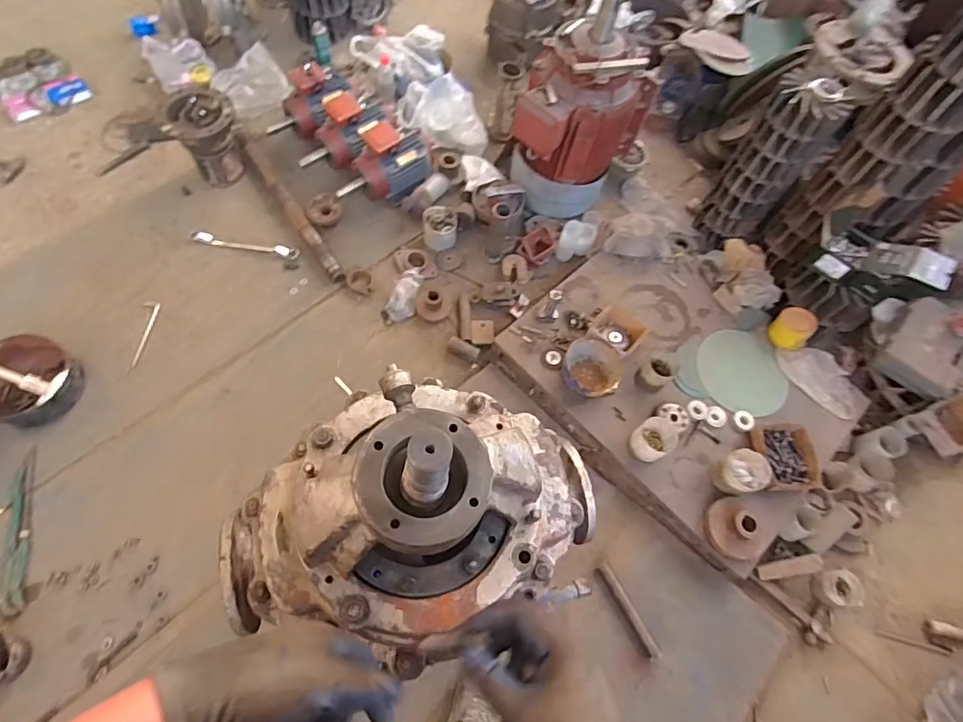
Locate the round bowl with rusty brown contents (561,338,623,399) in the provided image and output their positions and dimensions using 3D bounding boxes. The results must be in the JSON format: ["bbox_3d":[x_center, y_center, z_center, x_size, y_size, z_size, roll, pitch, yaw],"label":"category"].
[{"bbox_3d":[0.330,0.018,1.550,0.167,0.073,0.166,2,65,-4],"label":"round bowl with rusty brown contents"}]

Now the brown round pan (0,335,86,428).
[{"bbox_3d":[-1.268,0.056,1.448,0.244,0.112,0.232,2,65,-4],"label":"brown round pan"}]

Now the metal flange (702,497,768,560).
[{"bbox_3d":[0.690,0.444,1.388,0.169,0.066,0.159,36,67,11],"label":"metal flange"}]

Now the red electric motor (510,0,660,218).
[{"bbox_3d":[0.311,-0.761,1.631,0.391,0.647,0.332,18,65,3],"label":"red electric motor"}]

